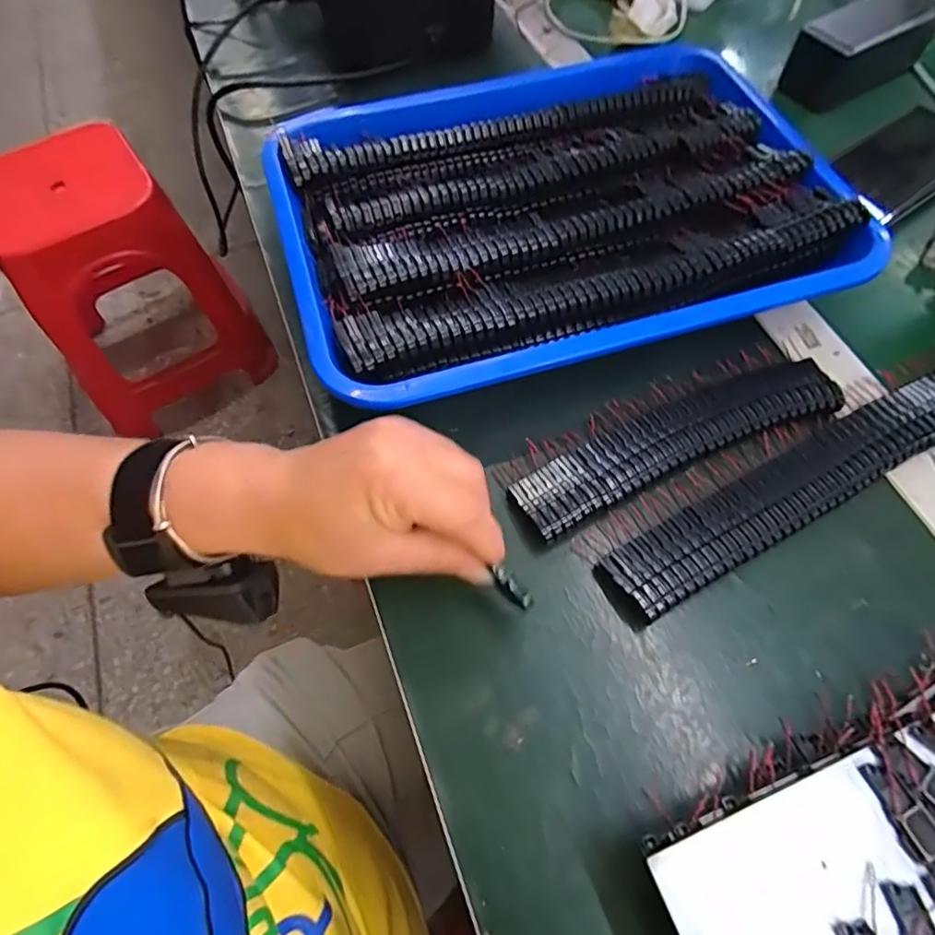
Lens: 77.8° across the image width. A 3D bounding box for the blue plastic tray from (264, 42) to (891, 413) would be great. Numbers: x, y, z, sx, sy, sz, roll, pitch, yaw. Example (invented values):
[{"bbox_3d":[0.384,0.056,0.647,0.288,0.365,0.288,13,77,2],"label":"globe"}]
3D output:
[{"bbox_3d":[0.055,-0.173,0.391,0.342,0.049,0.255,-16,63,-7],"label":"blue plastic tray"}]

